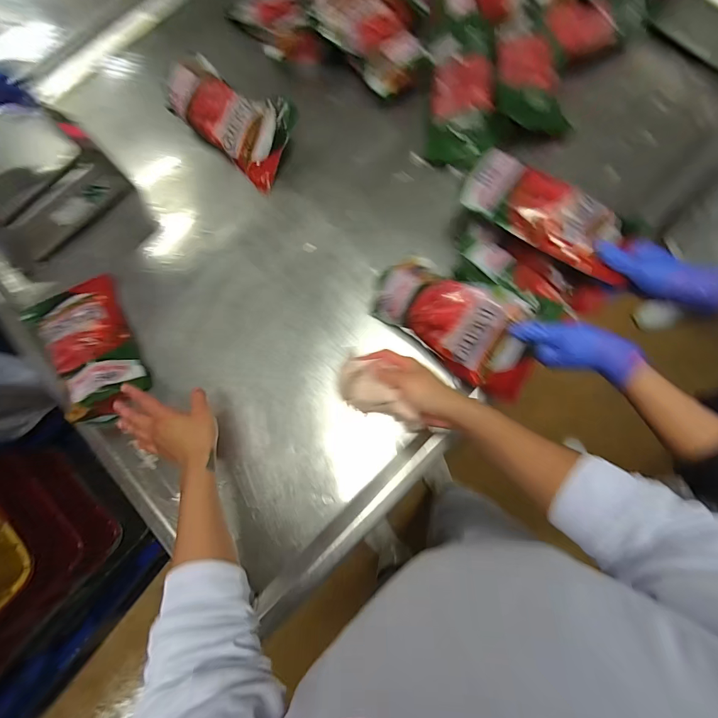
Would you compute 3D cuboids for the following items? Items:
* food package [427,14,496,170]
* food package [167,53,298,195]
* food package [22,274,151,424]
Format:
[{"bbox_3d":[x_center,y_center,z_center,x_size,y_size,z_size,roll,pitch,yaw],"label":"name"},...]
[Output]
[{"bbox_3d":[0.193,-0.496,0.662,0.116,0.029,0.269,3,93,2],"label":"food package"},{"bbox_3d":[-0.235,-0.453,0.671,0.240,0.087,0.130,38,82,8],"label":"food package"},{"bbox_3d":[-0.474,-0.024,0.620,0.147,0.060,0.275,-34,68,-5],"label":"food package"}]

